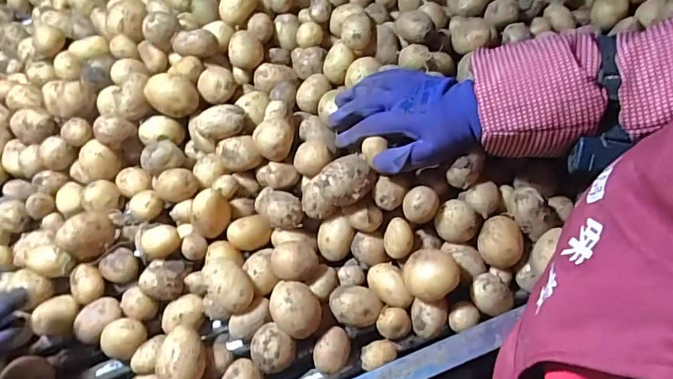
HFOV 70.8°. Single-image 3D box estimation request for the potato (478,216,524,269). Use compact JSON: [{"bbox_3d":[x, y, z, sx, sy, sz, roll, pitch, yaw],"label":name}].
[{"bbox_3d":[0.168,0.053,0.484,0.043,0.031,0.043,-1,60,2],"label":"potato"}]

